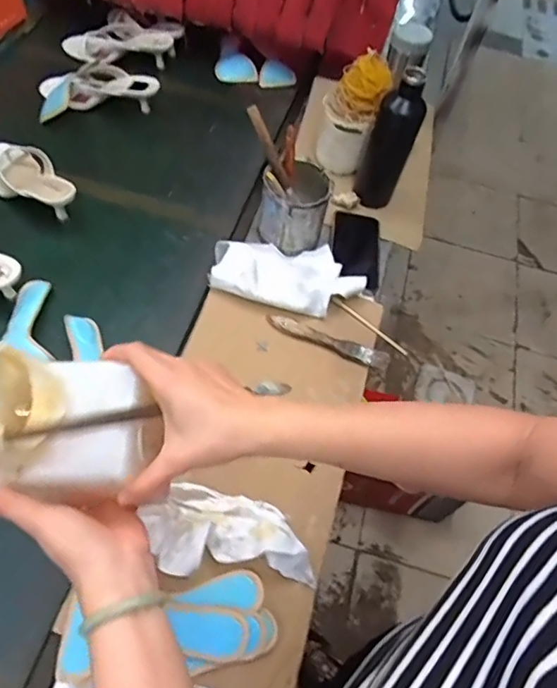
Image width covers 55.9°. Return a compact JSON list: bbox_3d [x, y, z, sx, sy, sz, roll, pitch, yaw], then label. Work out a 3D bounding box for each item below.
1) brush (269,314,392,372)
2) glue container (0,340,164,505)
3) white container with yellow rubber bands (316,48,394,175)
[{"bbox_3d":[0.070,-0.005,0.732,0.175,0.020,0.021,20,58,9],"label":"brush"},{"bbox_3d":[-0.162,0.045,0.376,0.134,0.087,0.099,-1,58,-5],"label":"glue container"},{"bbox_3d":[0.122,-0.379,0.872,0.097,0.172,0.071,28,58,12],"label":"white container with yellow rubber bands"}]

